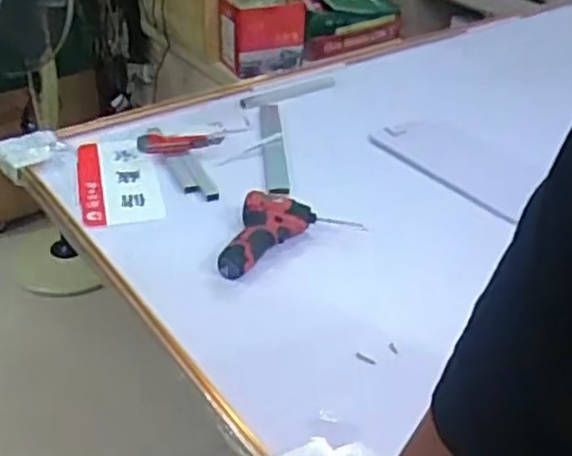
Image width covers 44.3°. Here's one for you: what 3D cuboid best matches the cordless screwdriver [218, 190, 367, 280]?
[{"bbox_3d":[-0.019,-0.007,1.122,0.247,0.051,0.122,-21,40,-30],"label":"cordless screwdriver"}]

